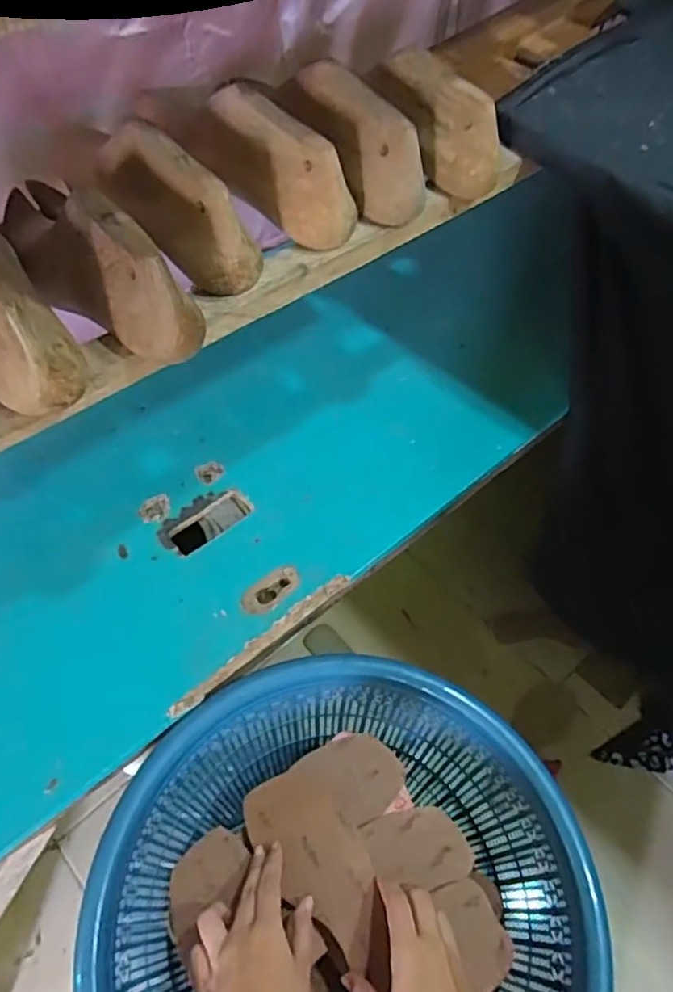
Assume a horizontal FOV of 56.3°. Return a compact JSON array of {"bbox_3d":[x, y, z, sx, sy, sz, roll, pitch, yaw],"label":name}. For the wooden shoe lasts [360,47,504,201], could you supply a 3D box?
[{"bbox_3d":[0.078,-0.317,0.516,0.031,0.064,0.150,-30,78,-21],"label":"wooden shoe lasts"}]

